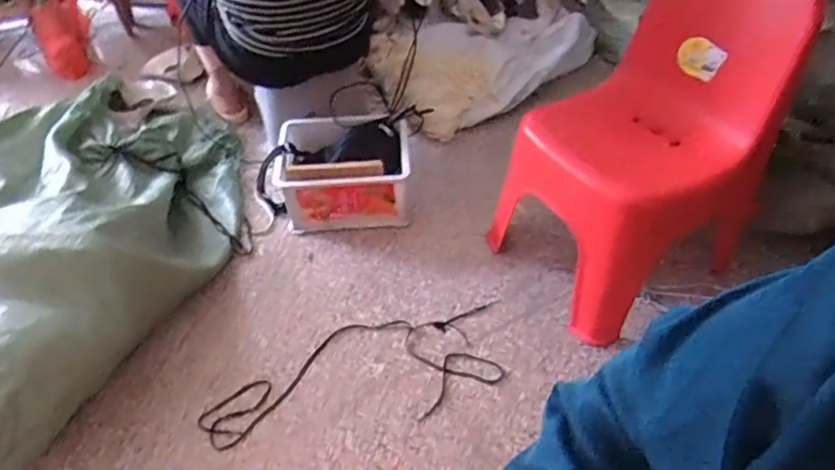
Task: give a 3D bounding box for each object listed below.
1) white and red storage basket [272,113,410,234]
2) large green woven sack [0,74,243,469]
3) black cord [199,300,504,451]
[{"bbox_3d":[-0.174,-0.153,1.333,0.299,0.164,0.242,-3,48,-3],"label":"white and red storage basket"},{"bbox_3d":[-0.712,-0.057,1.166,0.553,0.286,1.053,5,48,4],"label":"large green woven sack"},{"bbox_3d":[-0.111,0.254,1.055,0.551,0.010,0.207,-8,49,-8],"label":"black cord"}]

